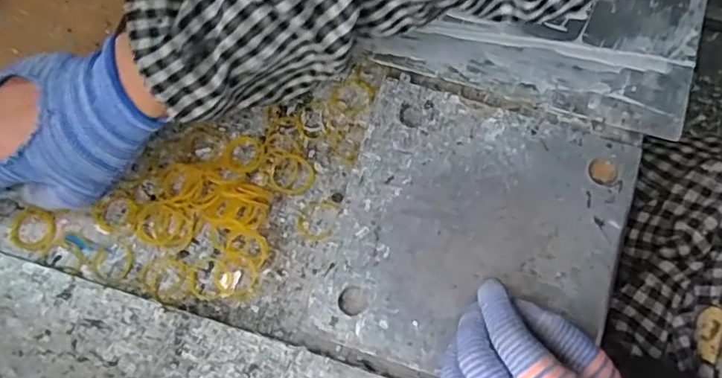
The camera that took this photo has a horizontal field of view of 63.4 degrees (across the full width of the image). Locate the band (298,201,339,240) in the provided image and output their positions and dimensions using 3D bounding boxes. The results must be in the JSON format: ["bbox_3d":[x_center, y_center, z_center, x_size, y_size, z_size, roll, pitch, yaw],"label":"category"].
[{"bbox_3d":[-0.032,0.021,0.422,0.027,0.007,0.030,18,75,3],"label":"band"}]

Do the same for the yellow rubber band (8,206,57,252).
[{"bbox_3d":[-0.236,0.029,0.419,0.033,0.004,0.030,17,75,3],"label":"yellow rubber band"}]

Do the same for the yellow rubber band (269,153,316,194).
[{"bbox_3d":[-0.051,-0.011,0.429,0.033,0.004,0.029,20,75,4],"label":"yellow rubber band"}]

